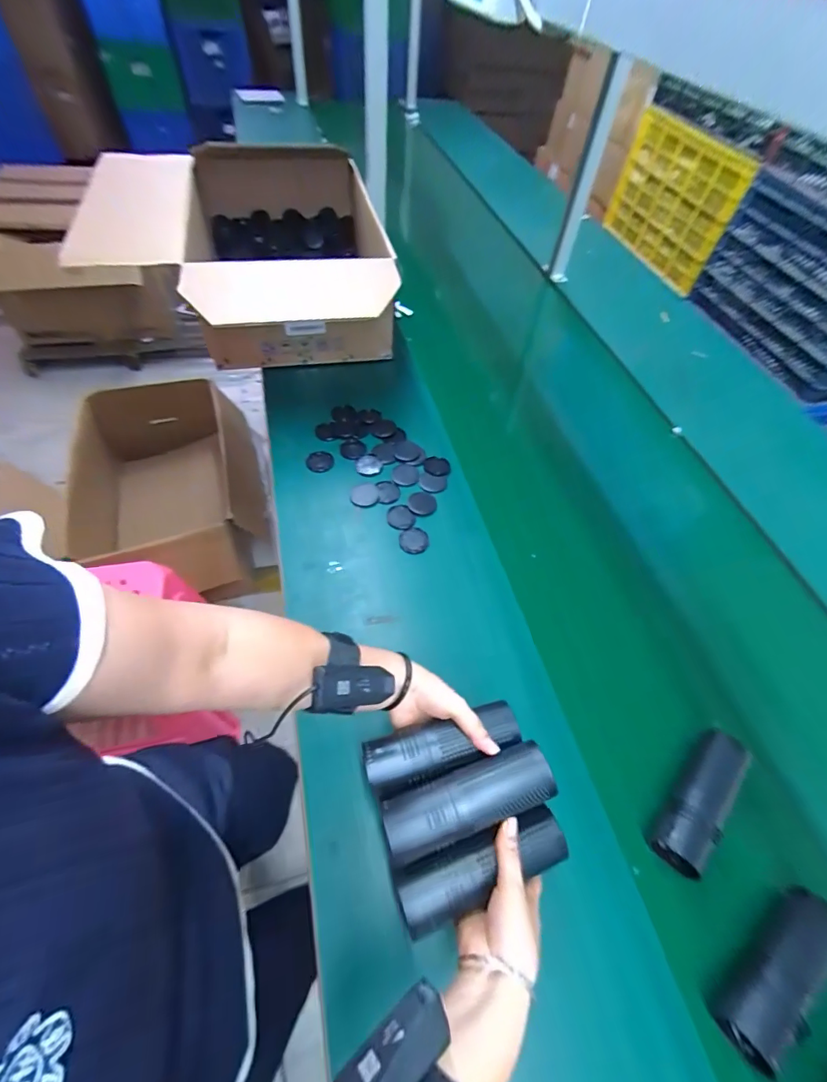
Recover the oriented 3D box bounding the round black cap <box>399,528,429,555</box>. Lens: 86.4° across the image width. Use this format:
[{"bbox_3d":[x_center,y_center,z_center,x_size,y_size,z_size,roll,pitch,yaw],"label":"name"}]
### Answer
[{"bbox_3d":[0.001,0.000,0.725,0.047,0.007,0.051,-6,57,-9],"label":"round black cap"}]

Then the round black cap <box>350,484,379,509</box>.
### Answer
[{"bbox_3d":[-0.085,-0.080,0.771,0.048,0.006,0.054,3,56,-3],"label":"round black cap"}]

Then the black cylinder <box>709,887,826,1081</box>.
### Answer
[{"bbox_3d":[0.365,0.419,0.431,0.165,0.051,0.053,-28,63,-21],"label":"black cylinder"}]

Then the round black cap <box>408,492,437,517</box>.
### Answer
[{"bbox_3d":[0.015,-0.066,0.772,0.049,0.004,0.050,2,56,-3],"label":"round black cap"}]

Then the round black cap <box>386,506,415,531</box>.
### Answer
[{"bbox_3d":[-0.021,-0.040,0.753,0.046,0.004,0.053,-28,63,-22],"label":"round black cap"}]

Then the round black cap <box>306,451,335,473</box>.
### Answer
[{"bbox_3d":[-0.173,-0.147,0.818,0.047,0.007,0.049,2,56,-3],"label":"round black cap"}]

